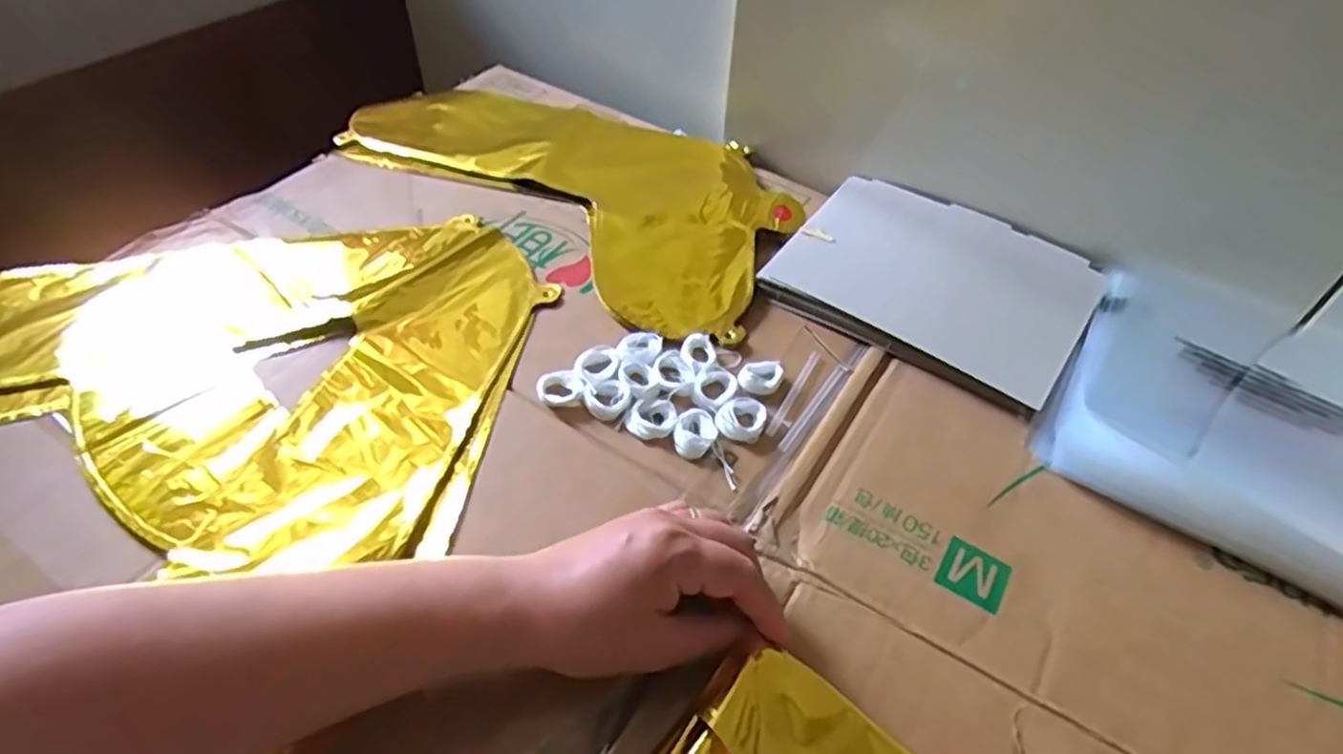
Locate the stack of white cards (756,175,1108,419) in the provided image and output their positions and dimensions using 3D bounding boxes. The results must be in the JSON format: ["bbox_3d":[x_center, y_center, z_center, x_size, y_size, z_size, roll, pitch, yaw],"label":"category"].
[{"bbox_3d":[0.190,-0.073,0.538,0.203,0.017,0.164,29,53,20],"label":"stack of white cards"}]

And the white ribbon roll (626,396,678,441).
[{"bbox_3d":[-0.012,0.026,0.447,0.030,0.008,0.025,-8,50,-11],"label":"white ribbon roll"}]

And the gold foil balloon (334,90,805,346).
[{"bbox_3d":[-0.074,-0.174,0.617,0.403,0.013,0.214,33,54,23],"label":"gold foil balloon"}]

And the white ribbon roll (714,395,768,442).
[{"bbox_3d":[0.042,0.024,0.448,0.029,0.007,0.030,2,49,-2],"label":"white ribbon roll"}]

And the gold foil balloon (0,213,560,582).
[{"bbox_3d":[-0.277,-0.022,0.468,0.361,0.012,0.274,10,49,5],"label":"gold foil balloon"}]

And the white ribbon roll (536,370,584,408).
[{"bbox_3d":[-0.067,0.008,0.456,0.028,0.009,0.027,2,49,-2],"label":"white ribbon roll"}]

